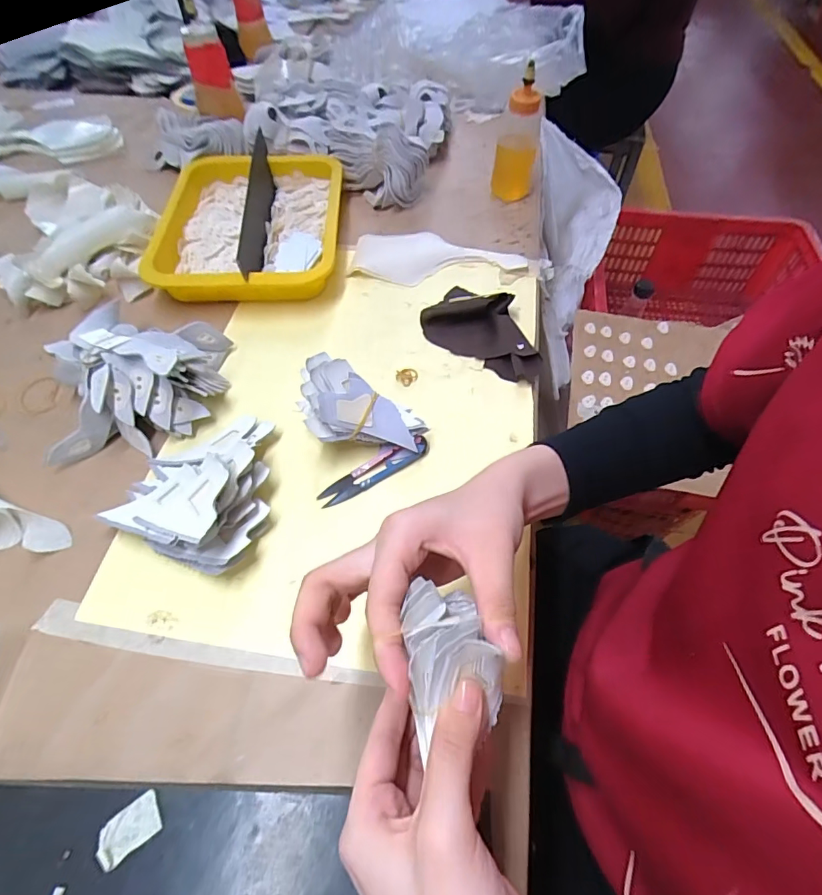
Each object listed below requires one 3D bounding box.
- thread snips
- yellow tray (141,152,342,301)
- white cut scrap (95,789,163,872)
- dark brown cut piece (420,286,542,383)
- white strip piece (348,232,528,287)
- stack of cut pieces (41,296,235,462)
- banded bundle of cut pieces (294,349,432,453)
[{"bbox_3d":[-0.030,0.018,0.402,0.100,0.013,0.022,-28,60,-18],"label":"thread snips"},{"bbox_3d":[-0.185,-0.259,0.570,0.198,0.052,0.262,-2,56,-1],"label":"yellow tray"},{"bbox_3d":[-0.149,0.202,0.256,0.032,0.004,0.020,-34,62,-21],"label":"white cut scrap"},{"bbox_3d":[0.078,-0.124,0.484,0.131,0.028,0.084,32,62,20],"label":"dark brown cut piece"},{"bbox_3d":[0.029,-0.225,0.567,0.195,0.014,0.087,-6,56,-4],"label":"white strip piece"},{"bbox_3d":[-0.238,-0.064,0.426,0.132,0.060,0.139,-5,56,-3],"label":"stack of cut pieces"},{"bbox_3d":[-0.044,-0.026,0.395,0.099,0.061,0.055,19,58,13],"label":"banded bundle of cut pieces"}]

